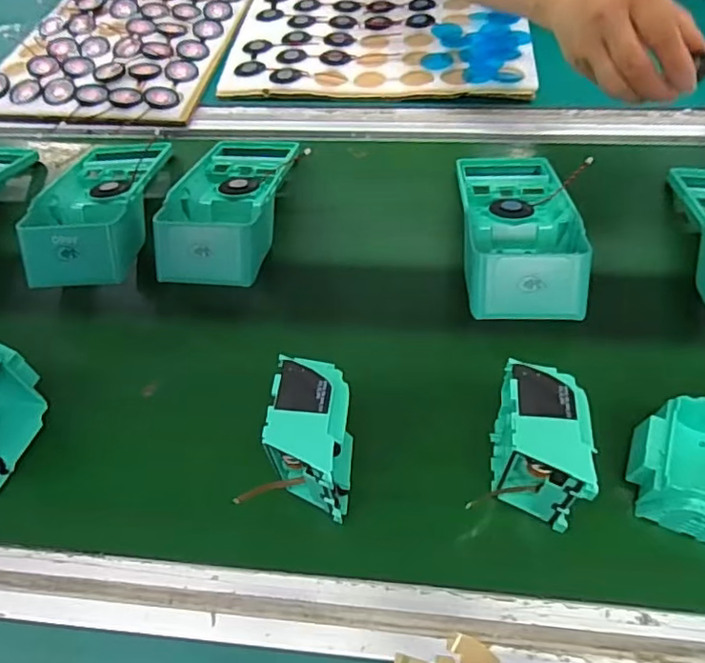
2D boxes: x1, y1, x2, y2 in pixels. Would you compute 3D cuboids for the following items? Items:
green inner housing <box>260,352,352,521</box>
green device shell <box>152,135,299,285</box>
[{"bbox_3d":[-0.023,0.062,0.333,0.043,0.070,0.074,2,55,6],"label":"green inner housing"},{"bbox_3d":[-0.103,-0.116,0.484,0.092,0.053,0.190,4,55,7],"label":"green device shell"}]

